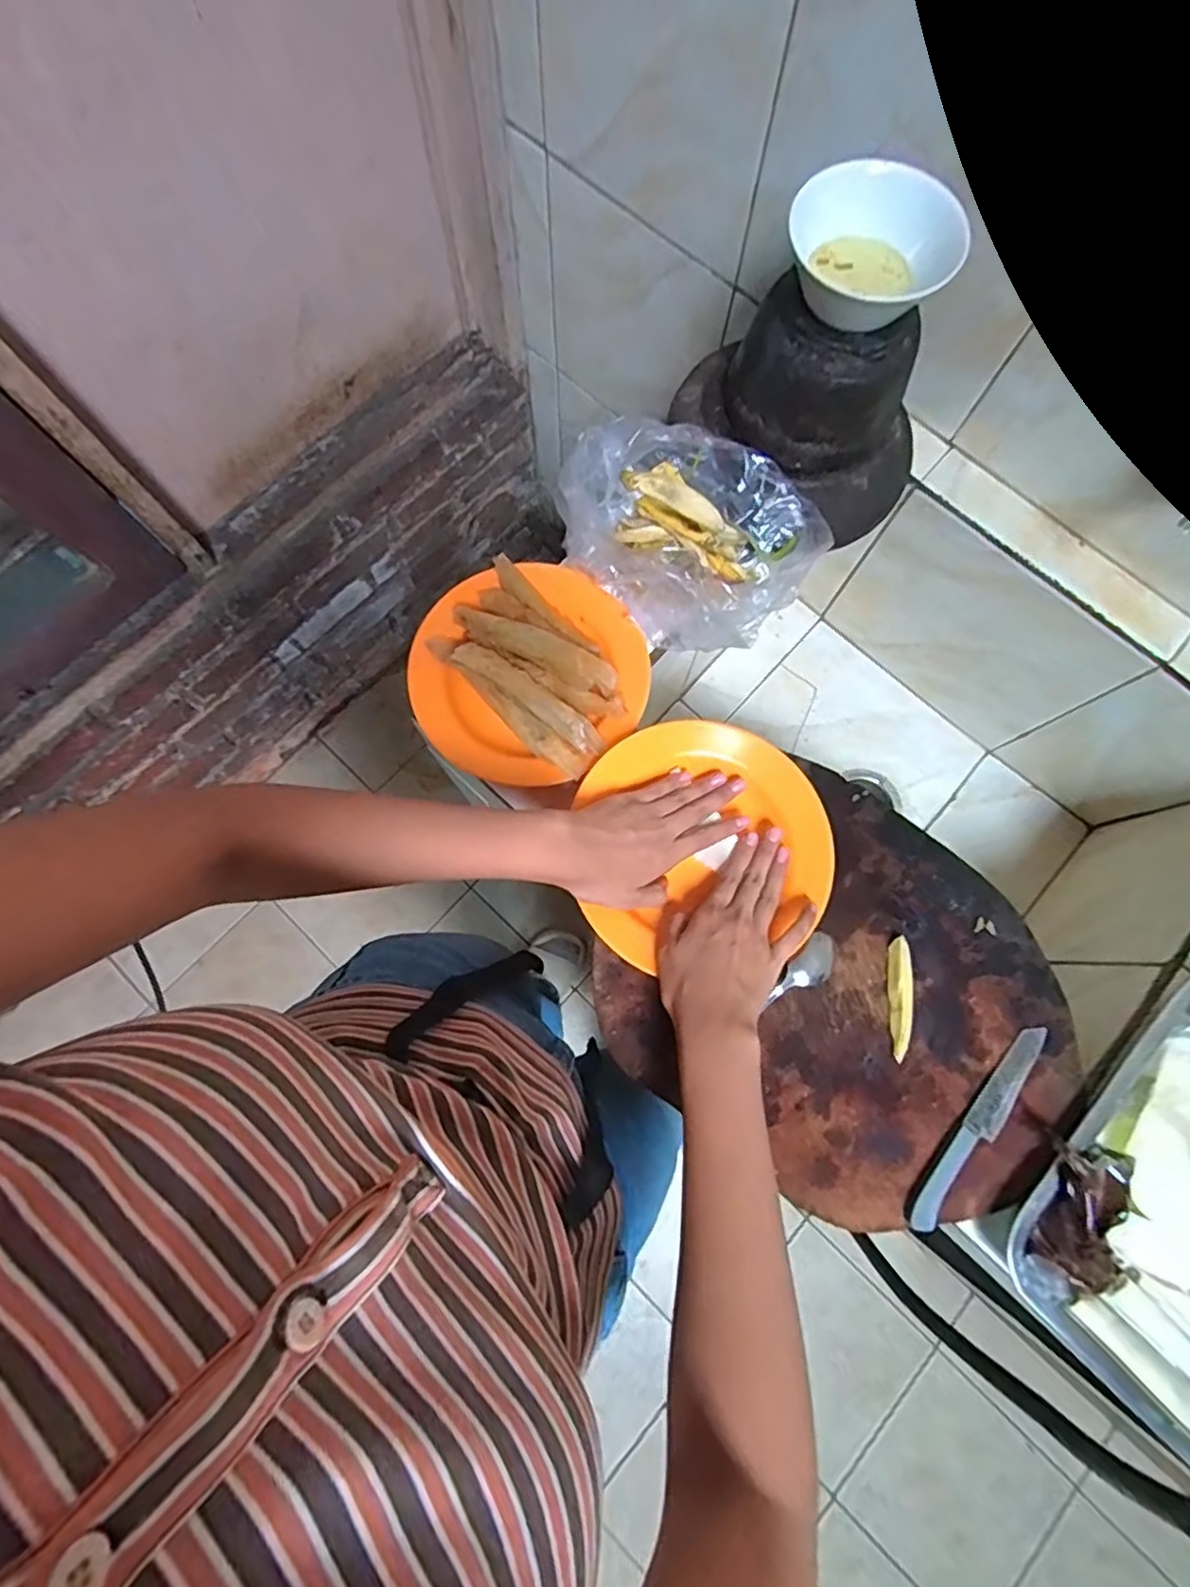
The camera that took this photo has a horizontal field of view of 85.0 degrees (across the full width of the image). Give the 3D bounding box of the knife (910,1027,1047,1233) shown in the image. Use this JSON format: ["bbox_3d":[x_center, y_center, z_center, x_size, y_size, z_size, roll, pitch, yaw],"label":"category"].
[{"bbox_3d":[0.300,0.259,0.503,0.023,0.011,0.180,40,79,8],"label":"knife"}]

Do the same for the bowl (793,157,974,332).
[{"bbox_3d":[0.215,-0.425,0.506,0.124,0.052,0.124,0,77,-1],"label":"bowl"}]

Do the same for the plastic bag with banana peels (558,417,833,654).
[{"bbox_3d":[0.079,-0.242,0.601,0.232,0.081,0.175,29,78,6],"label":"plastic bag with banana peels"}]

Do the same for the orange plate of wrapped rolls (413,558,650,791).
[{"bbox_3d":[-0.057,-0.114,0.580,0.201,0.067,0.205,0,77,-1],"label":"orange plate of wrapped rolls"}]

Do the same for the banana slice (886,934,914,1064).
[{"bbox_3d":[0.247,0.165,0.525,0.016,0.013,0.093,3,77,0],"label":"banana slice"}]

